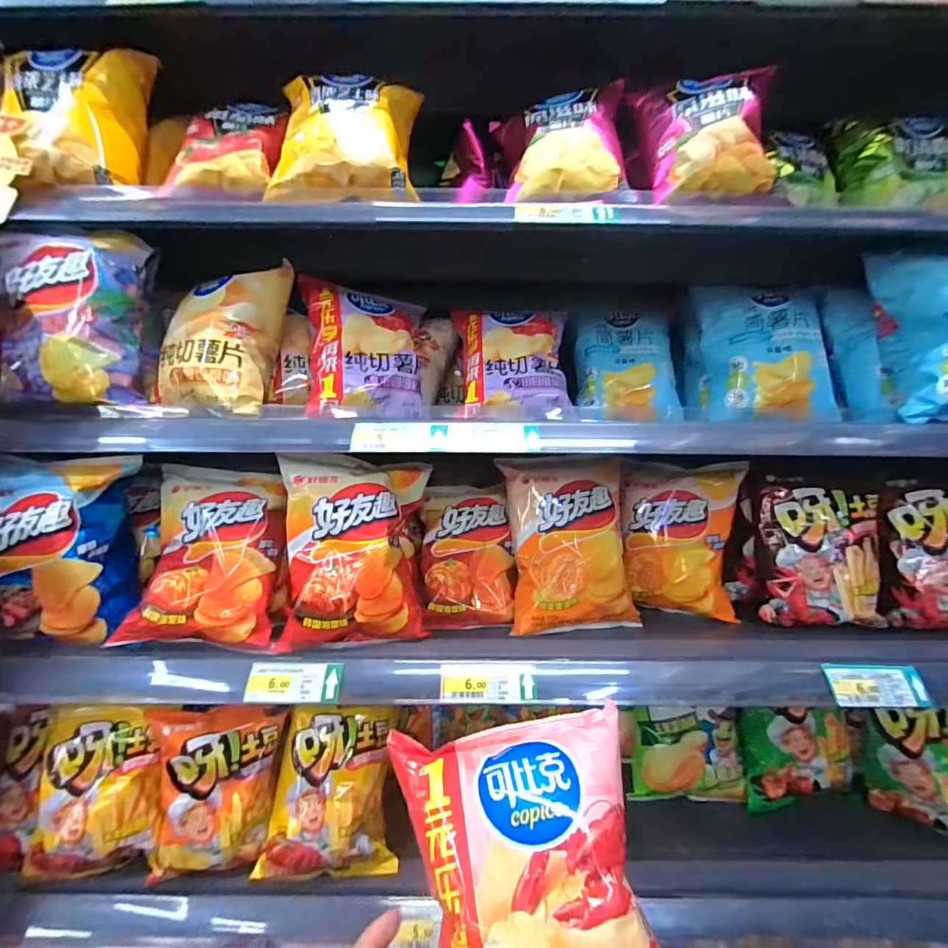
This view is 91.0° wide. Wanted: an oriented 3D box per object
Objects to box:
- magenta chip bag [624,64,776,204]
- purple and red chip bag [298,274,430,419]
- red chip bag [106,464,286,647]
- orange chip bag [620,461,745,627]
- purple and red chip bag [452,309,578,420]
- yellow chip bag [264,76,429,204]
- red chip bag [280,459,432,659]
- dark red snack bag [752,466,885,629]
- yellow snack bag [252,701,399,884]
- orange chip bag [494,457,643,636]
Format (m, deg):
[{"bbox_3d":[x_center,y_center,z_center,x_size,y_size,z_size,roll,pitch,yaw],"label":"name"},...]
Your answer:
[{"bbox_3d":[0.255,-0.375,0.520,0.143,0.148,0.074,0,0,17],"label":"magenta chip bag"},{"bbox_3d":[-0.136,-0.161,0.592,0.152,0.207,0.060,-1,-17,-15],"label":"purple and red chip bag"},{"bbox_3d":[-0.298,0.088,0.534,0.147,0.176,0.091,0,0,-4],"label":"red chip bag"},{"bbox_3d":[0.279,0.087,0.637,0.146,0.195,0.048,0,0,25],"label":"orange chip bag"},{"bbox_3d":[0.050,-0.147,0.616,0.151,0.191,0.055,-2,-25,4],"label":"purple and red chip bag"},{"bbox_3d":[-0.140,-0.370,0.514,0.152,0.150,0.067,0,0,-10],"label":"yellow chip bag"},{"bbox_3d":[-0.134,0.084,0.517,0.147,0.204,0.052,0,0,-7],"label":"red chip bag"},{"bbox_3d":[0.449,0.092,0.596,0.142,0.186,0.060,0,0,7],"label":"dark red snack bag"},{"bbox_3d":[-0.161,0.355,0.527,0.135,0.152,0.065,0,0,-4],"label":"yellow snack bag"},{"bbox_3d":[0.123,0.087,0.594,0.153,0.210,0.074,0,0,-13],"label":"orange chip bag"}]

